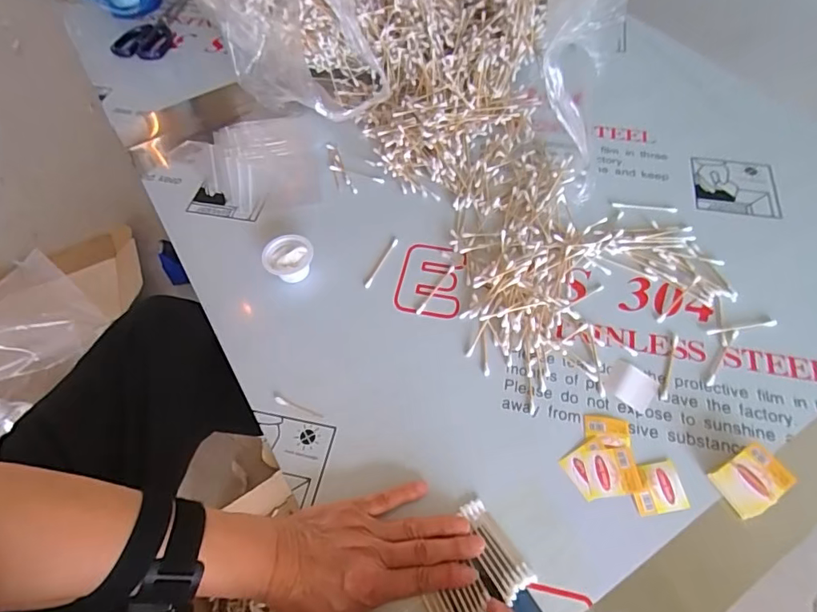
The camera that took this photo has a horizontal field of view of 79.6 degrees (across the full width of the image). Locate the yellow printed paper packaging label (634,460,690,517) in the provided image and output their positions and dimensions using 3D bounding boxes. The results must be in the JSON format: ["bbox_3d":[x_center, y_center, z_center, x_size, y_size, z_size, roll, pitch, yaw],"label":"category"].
[{"bbox_3d":[0.212,0.155,0.416,0.043,0.004,0.040,-8,59,-2],"label":"yellow printed paper packaging label"}]

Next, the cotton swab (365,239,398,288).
[{"bbox_3d":[-0.030,-0.050,0.555,0.007,0.004,0.074,23,63,15],"label":"cotton swab"}]

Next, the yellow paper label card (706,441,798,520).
[{"bbox_3d":[0.286,0.144,0.407,0.051,0.022,0.041,-27,62,-13],"label":"yellow paper label card"}]

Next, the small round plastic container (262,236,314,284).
[{"bbox_3d":[-0.132,-0.051,0.547,0.053,0.030,0.047,-12,59,-4],"label":"small round plastic container"}]

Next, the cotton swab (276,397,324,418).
[{"bbox_3d":[-0.105,0.098,0.469,0.049,0.004,0.006,18,62,13],"label":"cotton swab"}]

